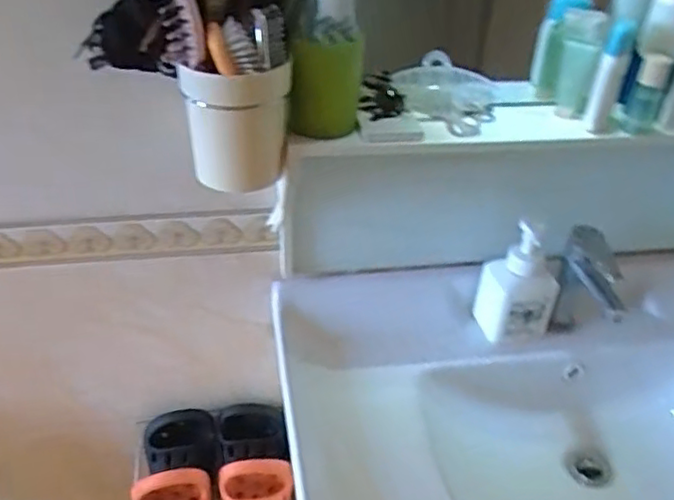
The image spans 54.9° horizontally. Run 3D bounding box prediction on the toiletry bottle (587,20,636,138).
[{"bbox_3d":[0.311,-0.196,0.738,0.028,0.120,0.061,16,37,19],"label":"toiletry bottle"}]

